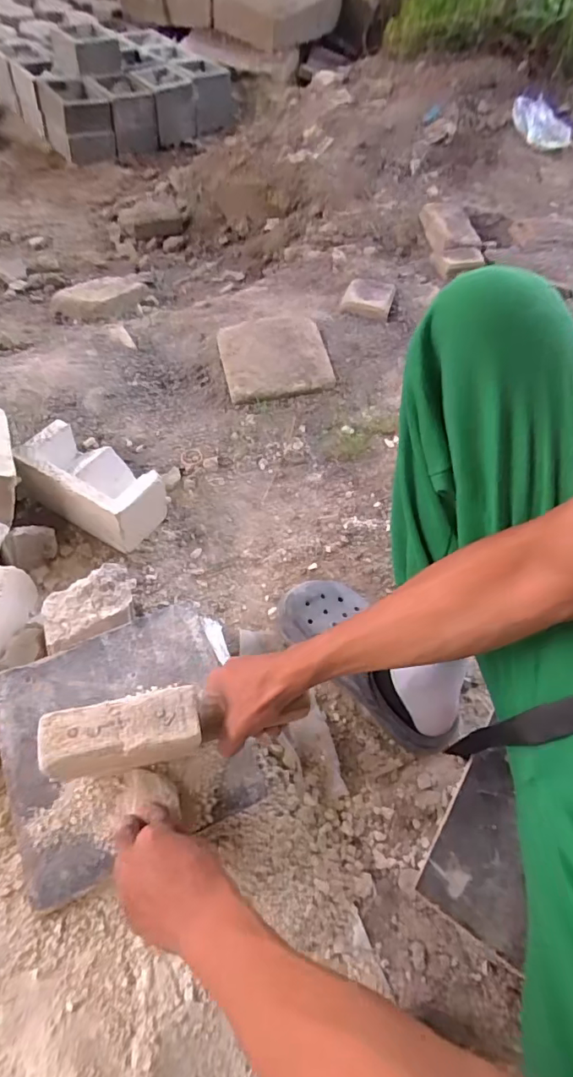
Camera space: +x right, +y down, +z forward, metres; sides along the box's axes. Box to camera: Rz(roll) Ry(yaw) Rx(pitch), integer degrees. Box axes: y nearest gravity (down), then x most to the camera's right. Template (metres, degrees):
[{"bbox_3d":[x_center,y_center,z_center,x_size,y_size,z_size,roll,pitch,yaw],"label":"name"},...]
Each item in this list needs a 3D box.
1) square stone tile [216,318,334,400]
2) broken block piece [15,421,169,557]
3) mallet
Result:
[{"bbox_3d":[-0.022,-0.358,0.973,0.200,0.024,0.203,-10,65,-9],"label":"square stone tile"},{"bbox_3d":[-0.296,-0.083,0.772,0.198,0.095,0.112,25,58,10],"label":"broken block piece"},{"bbox_3d":[-0.095,0.174,0.473,0.245,0.049,0.056,-2,54,-23],"label":"mallet"}]

